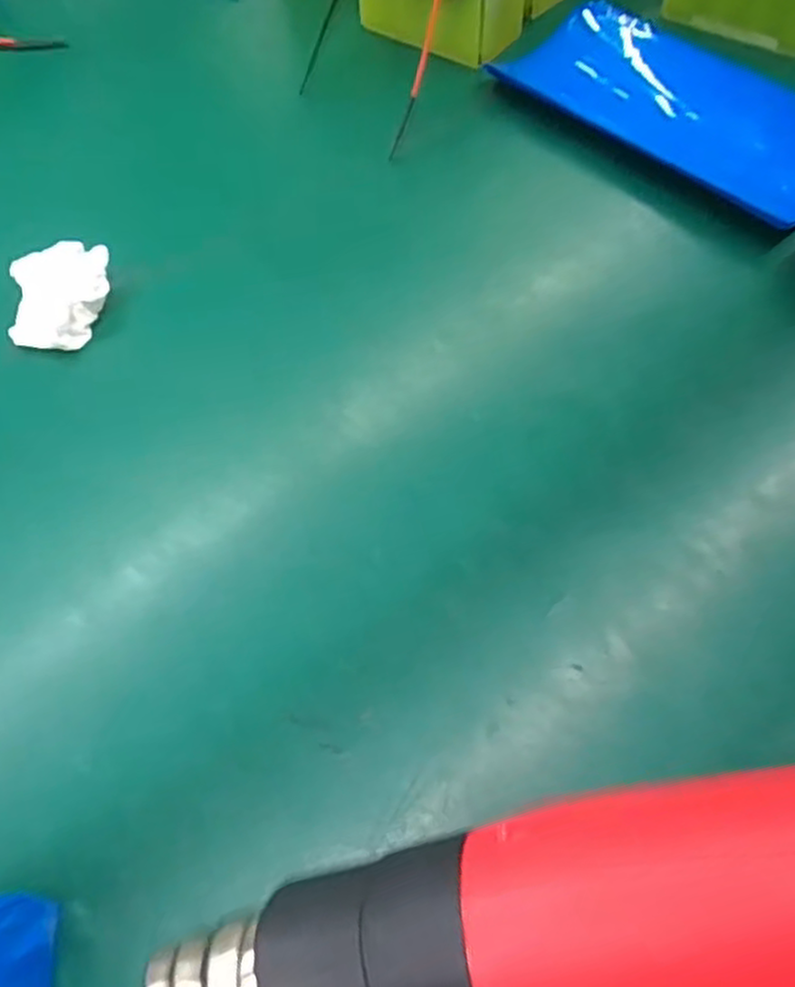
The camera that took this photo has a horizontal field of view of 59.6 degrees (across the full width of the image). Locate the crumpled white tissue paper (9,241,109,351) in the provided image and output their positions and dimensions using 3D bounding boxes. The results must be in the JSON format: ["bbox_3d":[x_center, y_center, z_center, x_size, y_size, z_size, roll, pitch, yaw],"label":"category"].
[{"bbox_3d":[-0.240,-0.140,0.501,0.071,0.035,0.081,-12,60,-4],"label":"crumpled white tissue paper"}]

